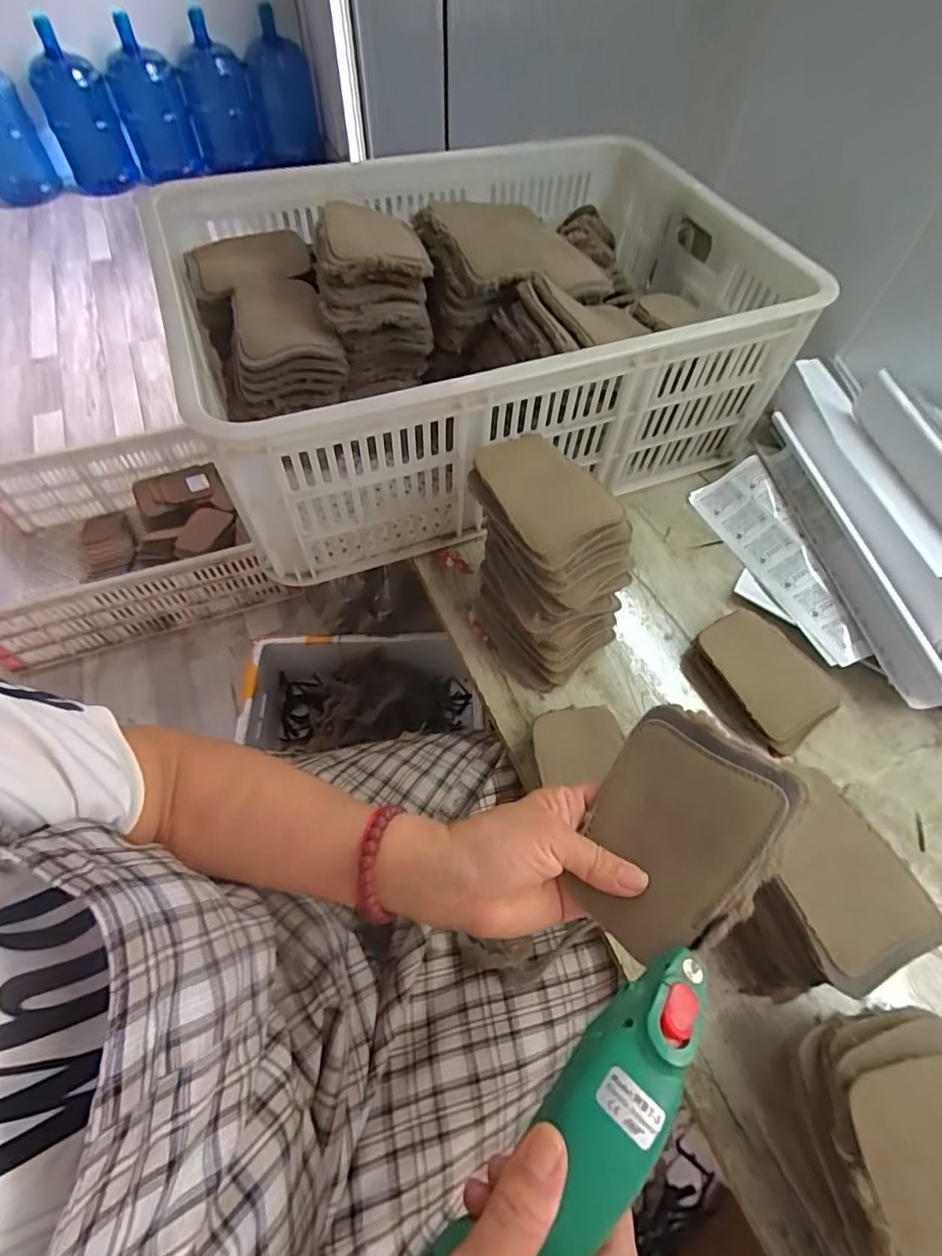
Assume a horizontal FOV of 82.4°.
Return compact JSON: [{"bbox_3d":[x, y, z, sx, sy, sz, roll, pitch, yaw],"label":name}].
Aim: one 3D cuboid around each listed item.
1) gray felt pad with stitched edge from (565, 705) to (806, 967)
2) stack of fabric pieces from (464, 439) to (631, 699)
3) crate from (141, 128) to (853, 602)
[{"bbox_3d":[0.109,0.111,0.294,0.091,0.009,0.123,27,82,43],"label":"gray felt pad with stitched edge"},{"bbox_3d":[0.065,-0.053,0.474,0.103,0.164,0.154,-23,62,-15],"label":"stack of fabric pieces"},{"bbox_3d":[0.015,-0.353,0.632,0.622,0.199,0.473,-17,60,-11],"label":"crate"}]

